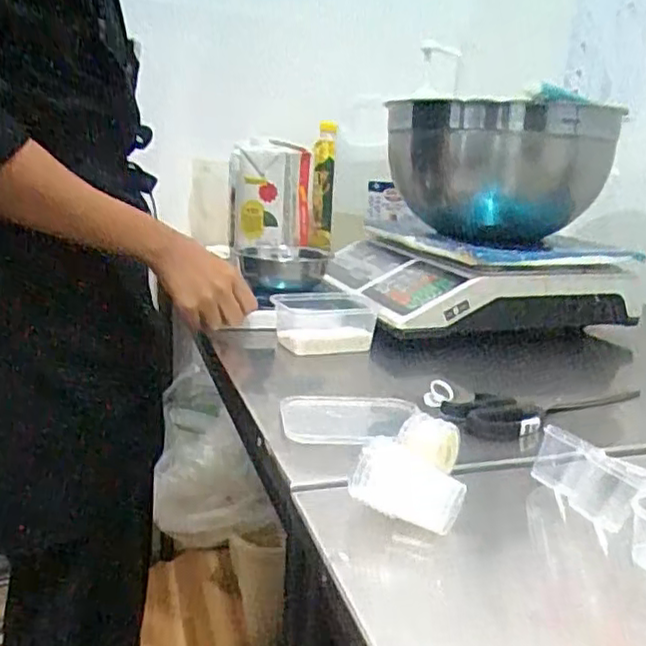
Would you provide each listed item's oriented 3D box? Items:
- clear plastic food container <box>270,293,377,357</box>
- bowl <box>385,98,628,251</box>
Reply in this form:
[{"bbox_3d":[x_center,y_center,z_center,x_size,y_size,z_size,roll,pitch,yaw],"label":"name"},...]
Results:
[{"bbox_3d":[0.000,-0.002,0.721,0.100,0.051,0.082,1,15,-6],"label":"clear plastic food container"},{"bbox_3d":[0.221,-0.199,0.896,0.274,0.171,0.243,5,15,8],"label":"bowl"}]

